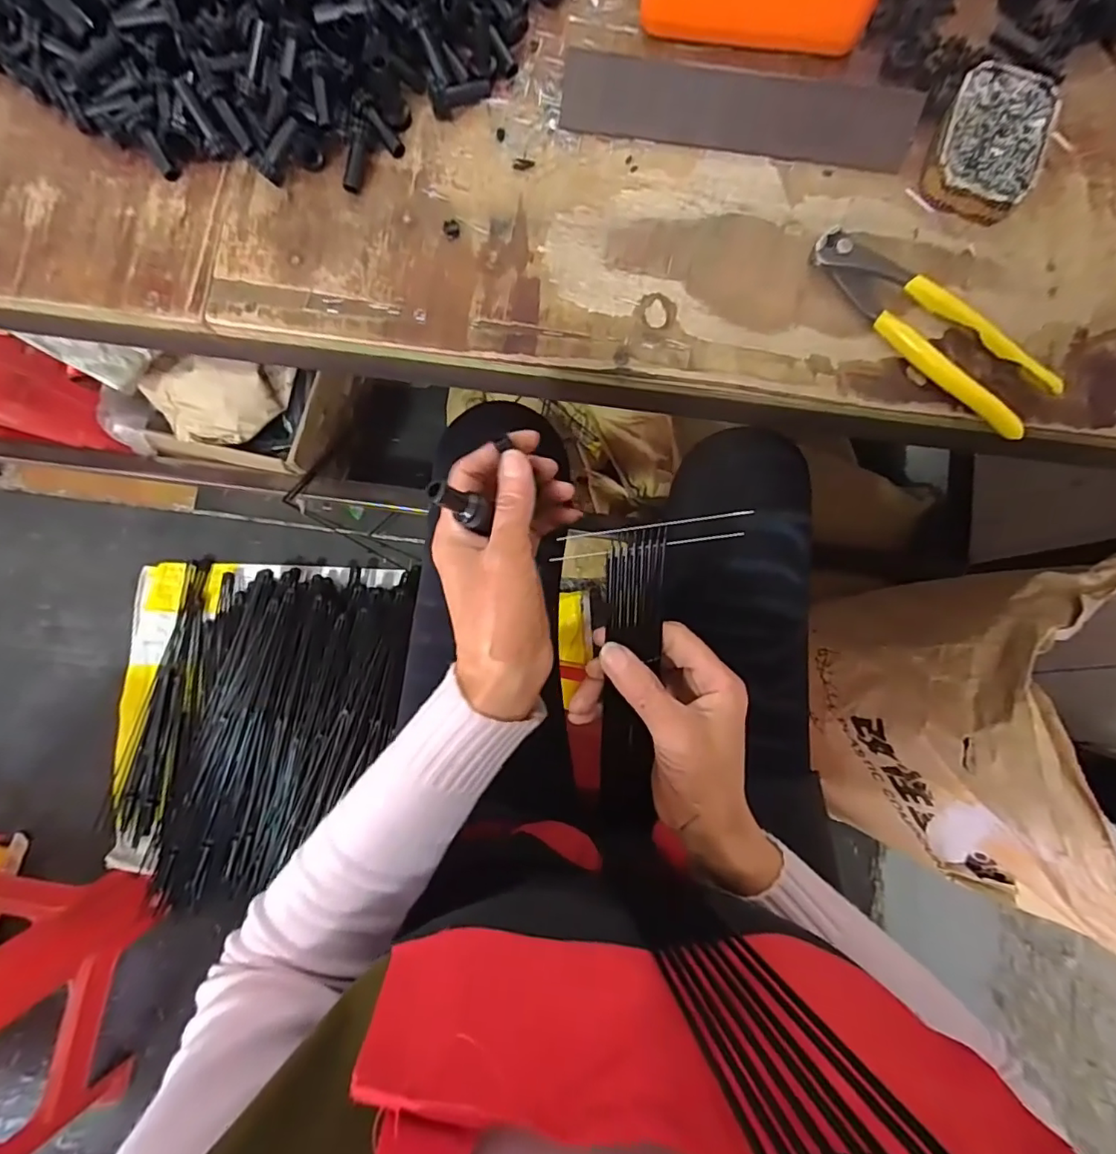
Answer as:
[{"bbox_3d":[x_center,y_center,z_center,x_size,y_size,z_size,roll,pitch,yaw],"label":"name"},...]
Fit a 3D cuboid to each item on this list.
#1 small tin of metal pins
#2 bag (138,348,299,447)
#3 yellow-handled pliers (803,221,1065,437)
[{"bbox_3d":[0.266,-0.267,0.345,0.060,0.025,0.085,20,85,1],"label":"small tin of metal pins"},{"bbox_3d":[-0.501,-0.264,0.828,0.198,0.088,0.103,-7,85,-2],"label":"bag"},{"bbox_3d":[0.228,-0.157,0.342,0.044,0.018,0.165,-43,87,-5],"label":"yellow-handled pliers"}]

